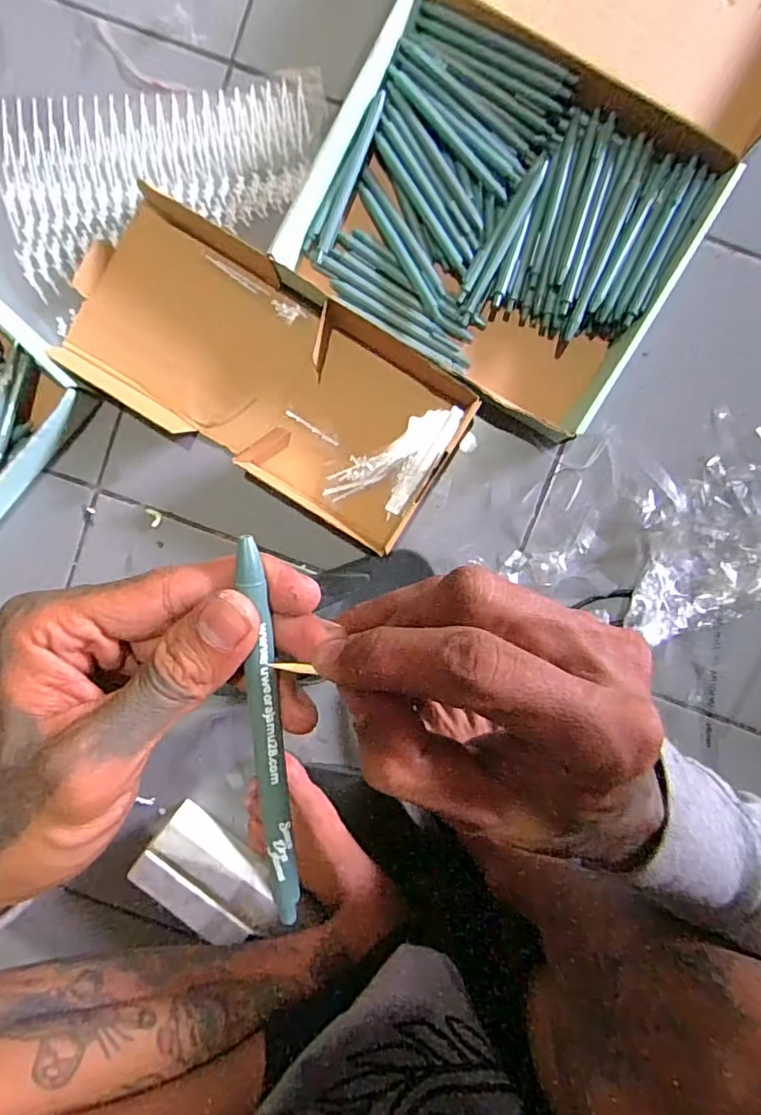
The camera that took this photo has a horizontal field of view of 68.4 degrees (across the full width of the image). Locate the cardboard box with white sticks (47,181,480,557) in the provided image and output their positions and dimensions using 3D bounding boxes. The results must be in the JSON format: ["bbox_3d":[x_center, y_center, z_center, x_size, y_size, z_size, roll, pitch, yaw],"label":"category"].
[{"bbox_3d":[-0.107,-0.168,0.505,0.362,0.051,0.174,32,96,-3],"label":"cardboard box with white sticks"}]

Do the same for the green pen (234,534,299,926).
[{"bbox_3d":[-0.037,0.062,0.186,0.009,0.007,0.140,-2,105,1],"label":"green pen"}]

